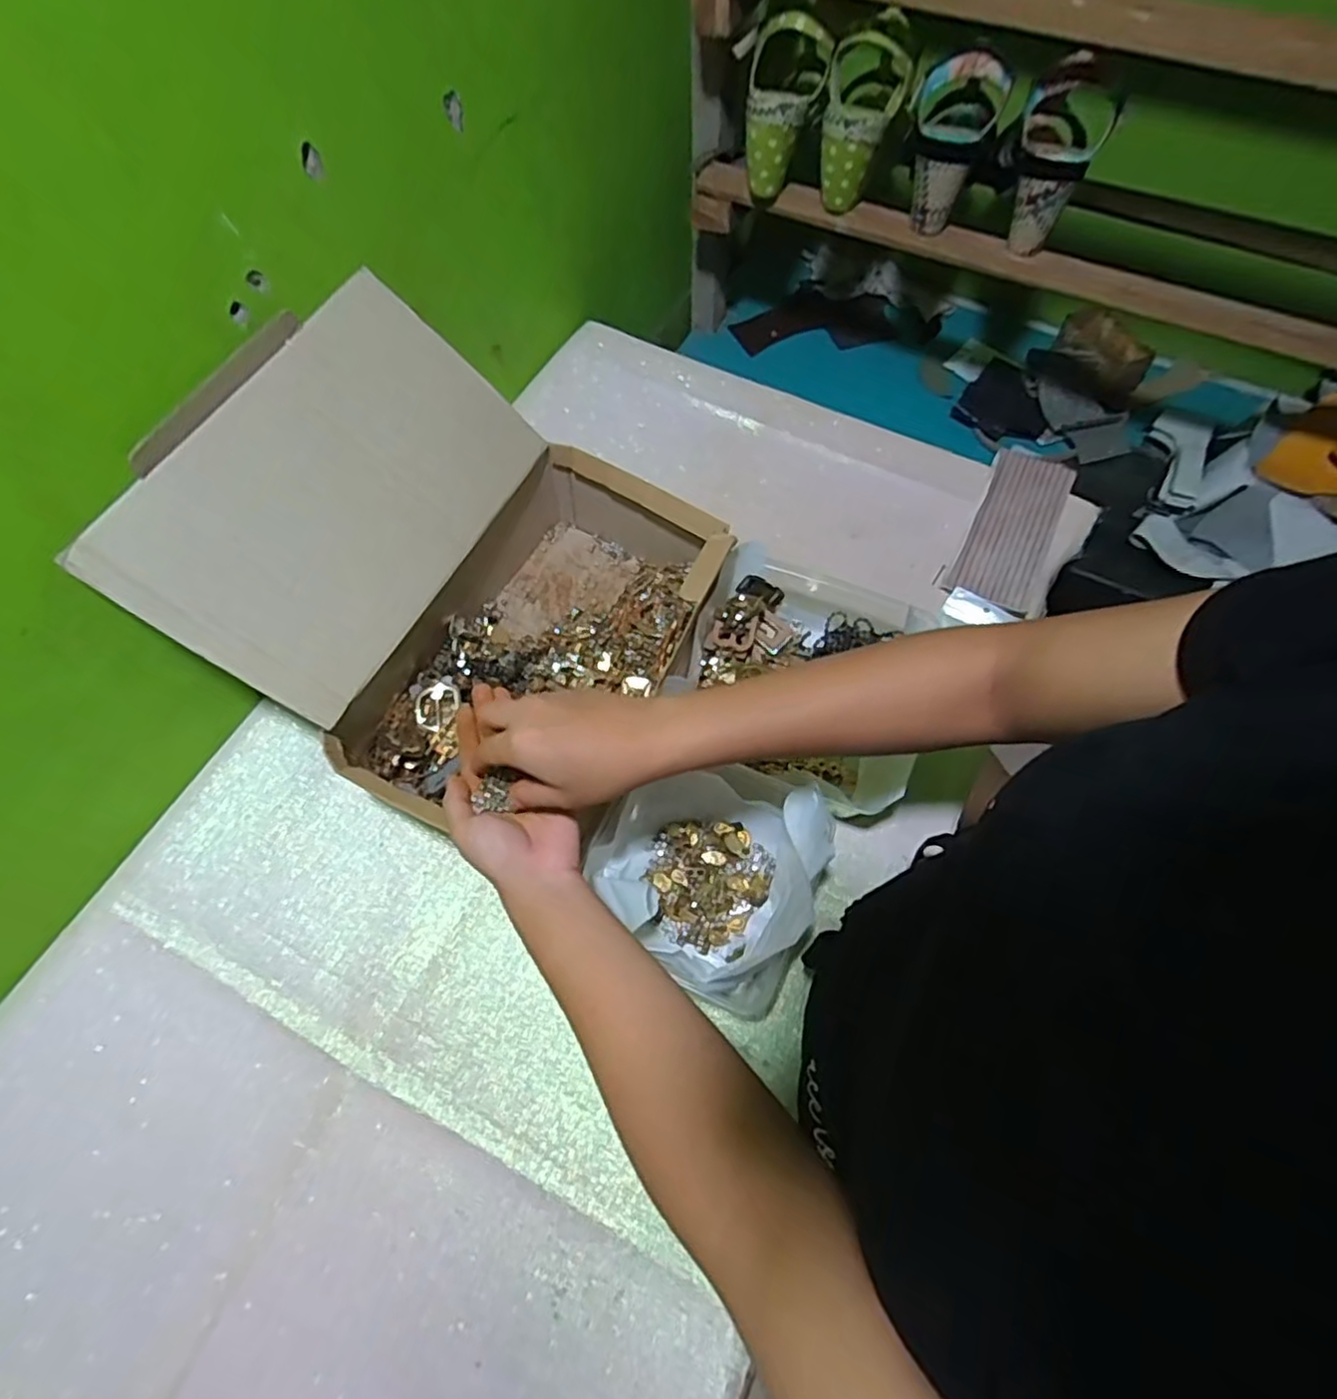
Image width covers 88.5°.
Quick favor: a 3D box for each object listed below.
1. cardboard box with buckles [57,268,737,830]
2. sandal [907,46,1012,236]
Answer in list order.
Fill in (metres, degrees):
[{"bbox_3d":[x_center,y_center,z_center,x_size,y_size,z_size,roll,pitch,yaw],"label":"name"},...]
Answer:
[{"bbox_3d":[-0.167,-0.096,0.551,0.328,0.220,0.331,29,70,14],"label":"cardboard box with buckles"},{"bbox_3d":[0.275,-0.552,0.670,0.080,0.129,0.109,16,65,8],"label":"sandal"}]

